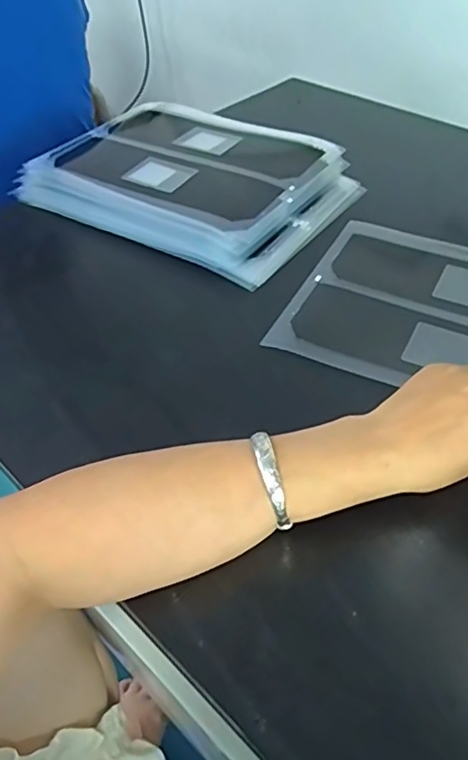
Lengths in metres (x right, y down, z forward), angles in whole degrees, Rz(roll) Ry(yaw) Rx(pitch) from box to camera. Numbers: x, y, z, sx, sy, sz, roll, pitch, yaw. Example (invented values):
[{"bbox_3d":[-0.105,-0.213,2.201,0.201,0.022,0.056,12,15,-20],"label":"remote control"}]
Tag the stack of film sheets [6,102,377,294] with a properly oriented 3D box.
[{"bbox_3d":[-0.051,-0.232,0.658,0.326,0.038,0.250,27,54,25],"label":"stack of film sheets"}]

